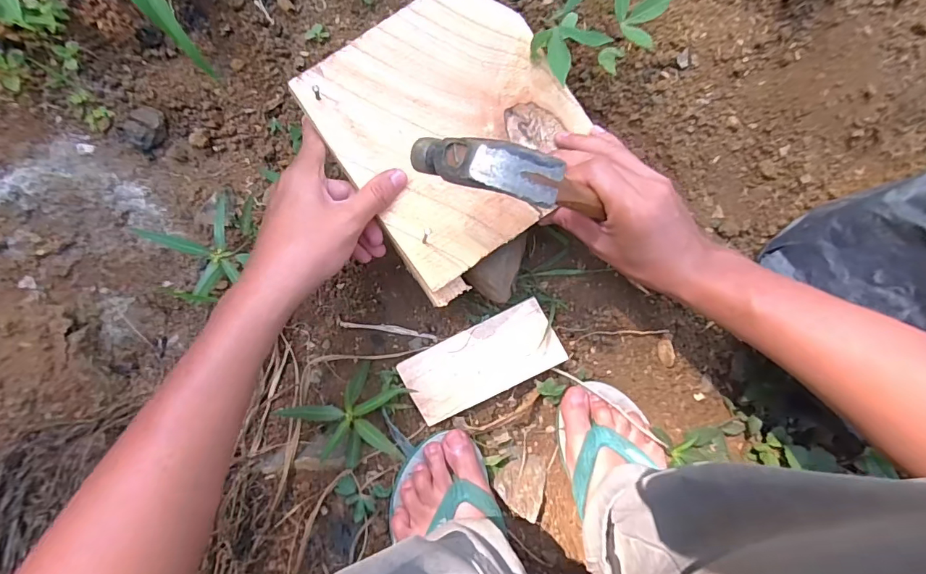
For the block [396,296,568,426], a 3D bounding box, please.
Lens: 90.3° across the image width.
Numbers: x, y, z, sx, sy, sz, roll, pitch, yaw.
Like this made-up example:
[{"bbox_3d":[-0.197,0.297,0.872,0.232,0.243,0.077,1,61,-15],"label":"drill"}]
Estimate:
[{"bbox_3d":[0.019,0.076,0.475,0.156,0.025,0.071,-27,97,2],"label":"block"}]

